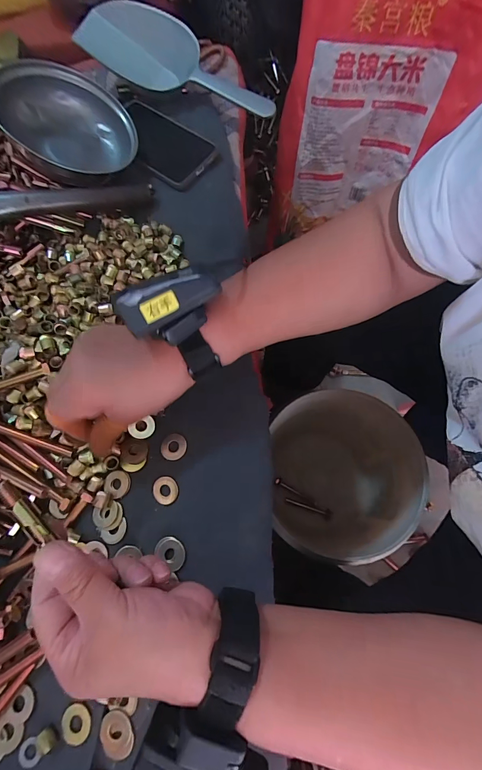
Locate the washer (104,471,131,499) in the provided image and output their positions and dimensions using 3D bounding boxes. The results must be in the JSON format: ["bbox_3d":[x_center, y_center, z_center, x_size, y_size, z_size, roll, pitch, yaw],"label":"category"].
[{"bbox_3d":[-0.112,0.090,0.306,0.025,0.004,0.022,30,73,13],"label":"washer"}]

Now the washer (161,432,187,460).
[{"bbox_3d":[-0.063,0.057,0.312,0.024,0.004,0.024,-1,69,2],"label":"washer"}]

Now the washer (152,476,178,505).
[{"bbox_3d":[-0.068,0.094,0.300,0.024,0.004,0.023,2,69,3],"label":"washer"}]

